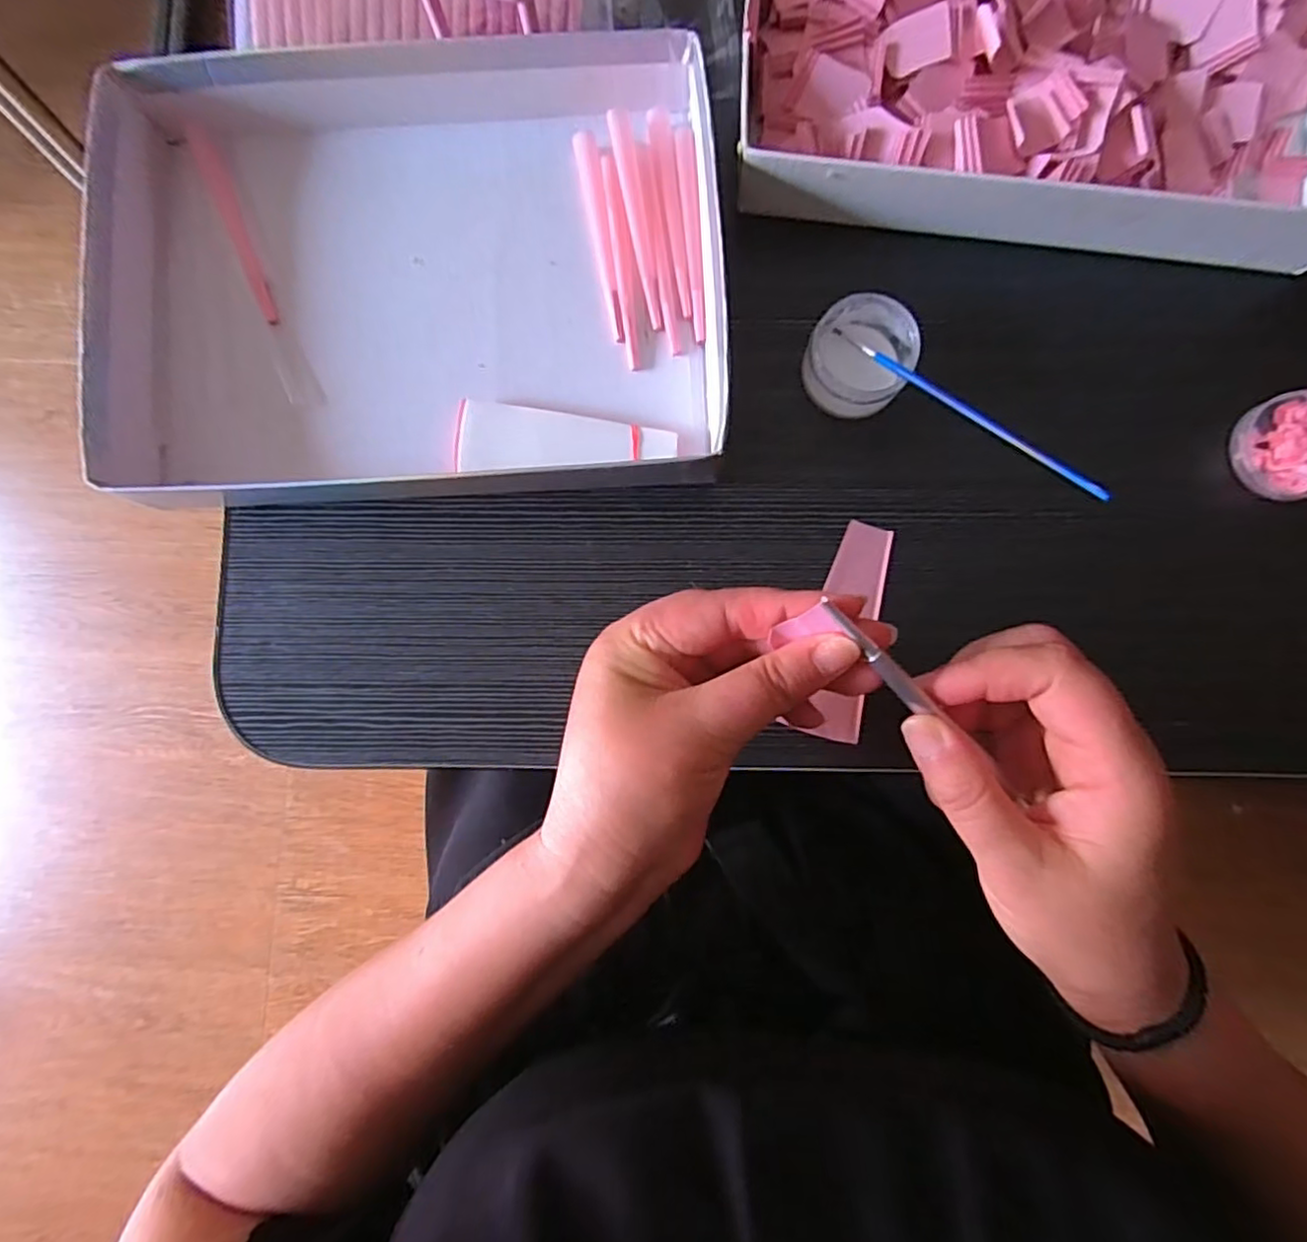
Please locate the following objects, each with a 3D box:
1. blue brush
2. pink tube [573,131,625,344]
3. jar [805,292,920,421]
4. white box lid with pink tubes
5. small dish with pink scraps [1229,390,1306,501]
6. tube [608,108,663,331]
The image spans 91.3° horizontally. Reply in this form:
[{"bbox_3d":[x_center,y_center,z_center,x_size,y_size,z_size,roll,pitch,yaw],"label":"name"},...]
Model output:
[{"bbox_3d":[0.132,-0.097,0.284,0.005,0.004,0.153,-35,56,-2],"label":"blue brush"},{"bbox_3d":[-0.027,-0.201,0.333,0.012,0.009,0.111,-11,84,0],"label":"pink tube"},{"bbox_3d":[0.102,-0.131,0.319,0.049,0.030,0.051,0,84,1],"label":"jar"},{"bbox_3d":[-0.118,-0.187,0.323,0.302,0.040,0.244,-3,84,1],"label":"white box lid with pink tubes"},{"bbox_3d":[0.320,-0.088,0.316,0.043,0.024,0.050,-28,84,-2],"label":"small dish with pink scraps"},{"bbox_3d":[-0.008,-0.206,0.327,0.011,0.012,0.109,-11,84,0],"label":"tube"}]

